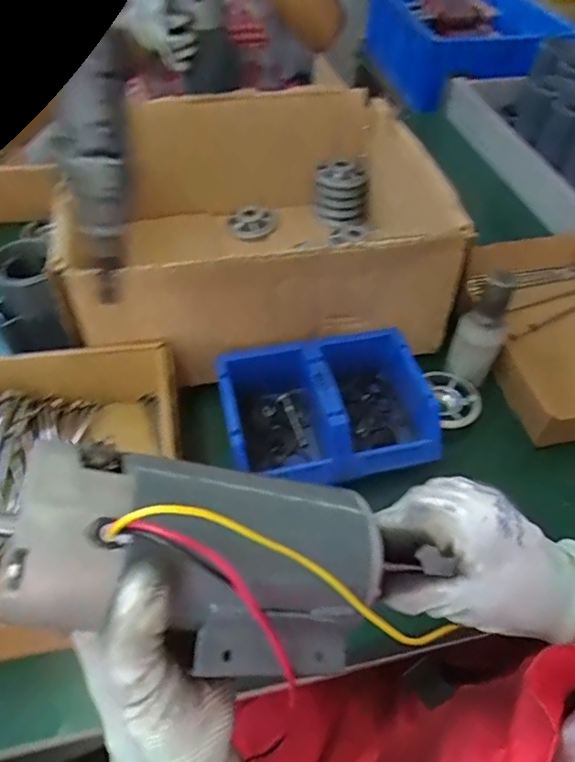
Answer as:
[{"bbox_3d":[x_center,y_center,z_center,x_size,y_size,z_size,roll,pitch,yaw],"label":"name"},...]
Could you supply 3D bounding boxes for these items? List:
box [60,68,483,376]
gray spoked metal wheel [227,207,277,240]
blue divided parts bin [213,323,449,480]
[{"bbox_3d":[-0.033,-0.192,0.702,0.422,0.165,0.356,-7,50,-7],"label":"box"},{"bbox_3d":[-0.053,-0.239,0.829,0.071,0.020,0.057,-3,50,-4],"label":"gray spoked metal wheel"},{"bbox_3d":[0.039,0.033,0.597,0.209,0.083,0.165,-10,51,-10],"label":"blue divided parts bin"}]

